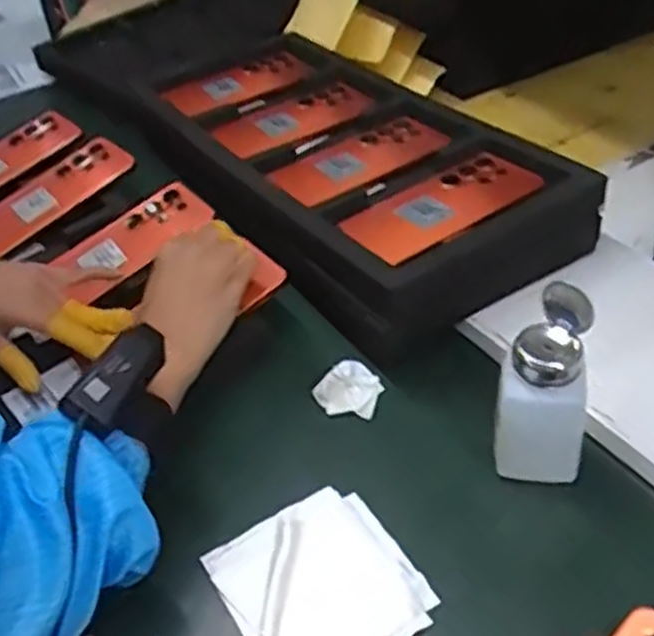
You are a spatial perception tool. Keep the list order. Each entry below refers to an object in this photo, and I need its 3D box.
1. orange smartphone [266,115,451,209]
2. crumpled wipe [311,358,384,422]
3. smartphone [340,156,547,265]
[{"bbox_3d":[0.028,-0.142,0.699,0.167,0.009,0.078,-28,46,-25],"label":"orange smartphone"},{"bbox_3d":[0.020,0.053,0.589,0.050,0.019,0.041,-32,48,-28],"label":"crumpled wipe"},{"bbox_3d":[0.089,-0.093,0.633,0.162,0.010,0.074,-29,46,-25],"label":"smartphone"}]

